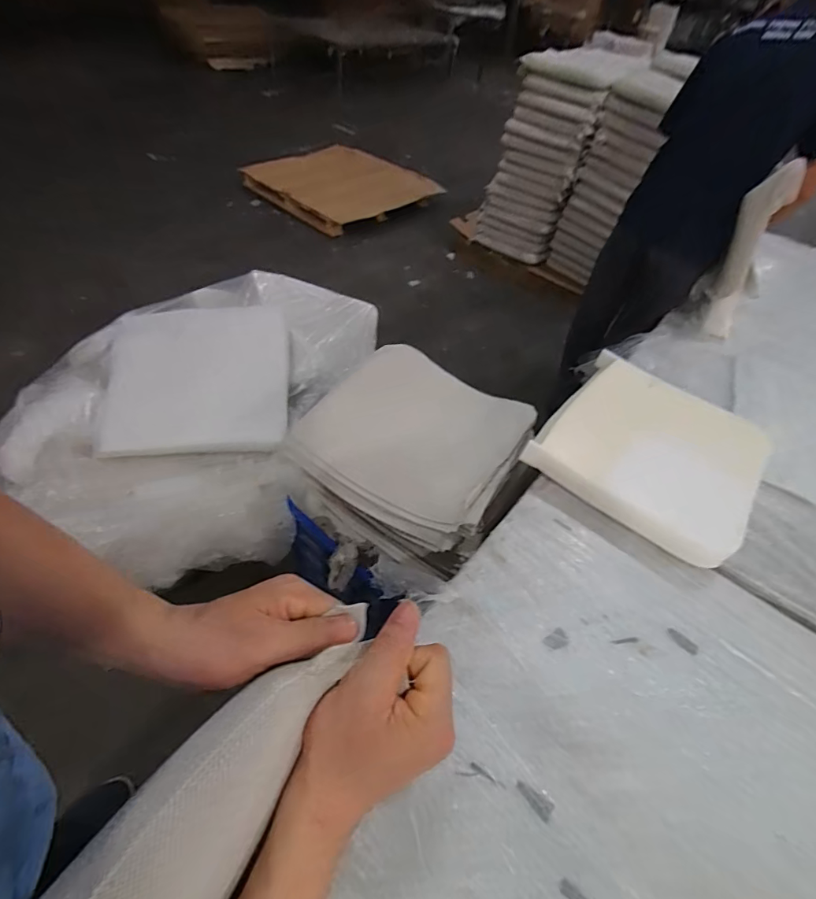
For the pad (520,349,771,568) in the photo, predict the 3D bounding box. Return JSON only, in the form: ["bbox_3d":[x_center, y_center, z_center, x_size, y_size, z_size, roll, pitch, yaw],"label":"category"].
[{"bbox_3d":[0.547,-0.009,1.003,0.428,0.073,0.446,32,53,20],"label":"pad"}]

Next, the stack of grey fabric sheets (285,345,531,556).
[{"bbox_3d":[0.021,-0.036,1.117,0.491,0.121,0.494,29,51,16],"label":"stack of grey fabric sheets"}]

